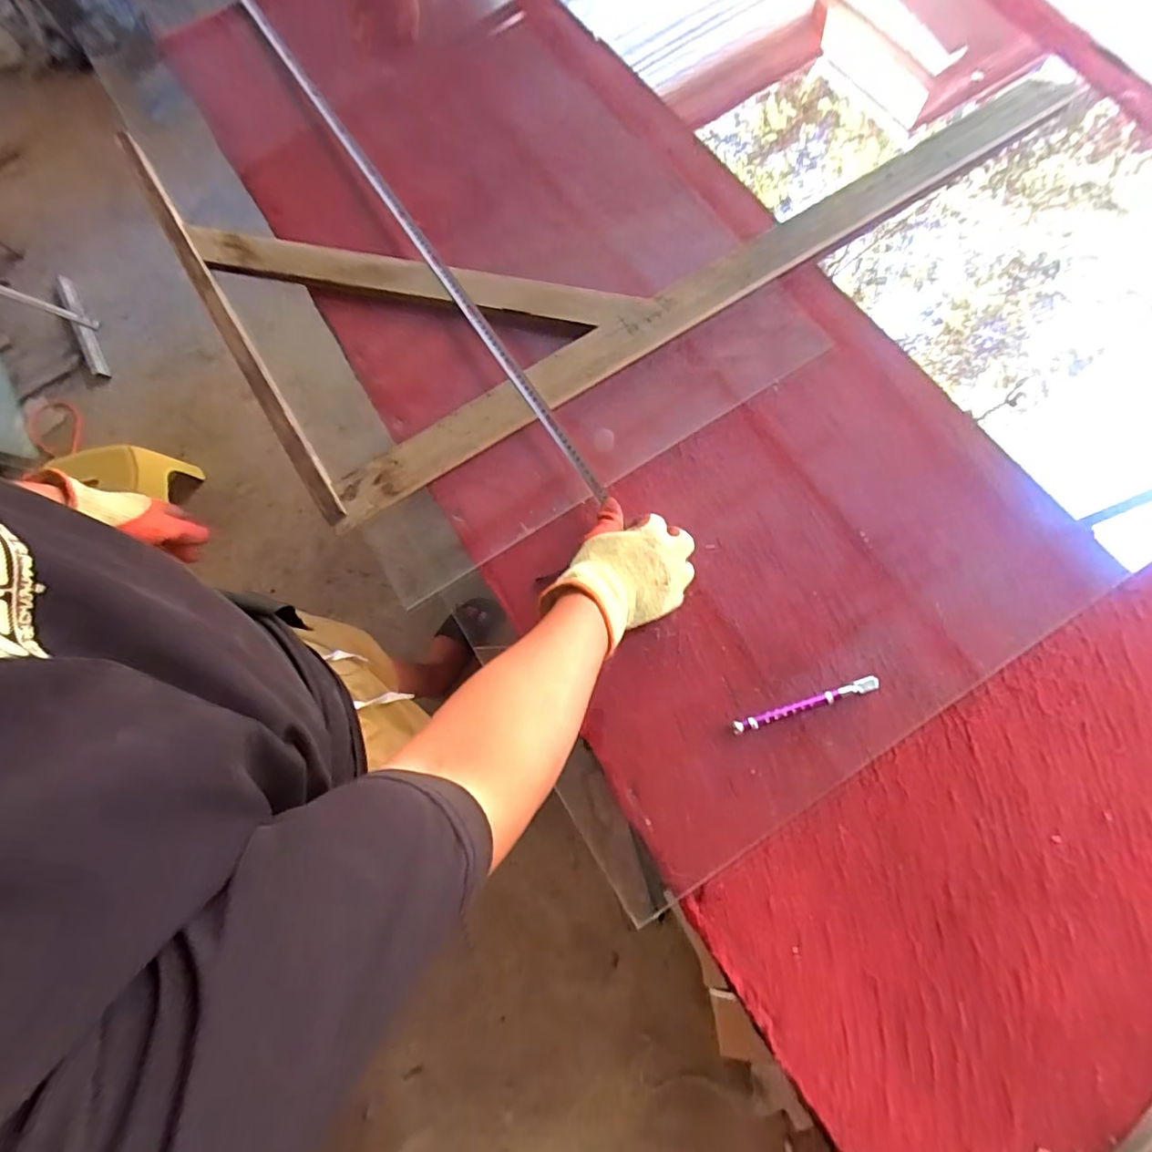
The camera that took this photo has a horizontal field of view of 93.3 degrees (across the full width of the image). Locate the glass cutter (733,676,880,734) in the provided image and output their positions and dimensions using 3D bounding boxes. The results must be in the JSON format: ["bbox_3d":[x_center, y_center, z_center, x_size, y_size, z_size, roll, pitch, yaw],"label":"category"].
[{"bbox_3d":[0.254,0.143,0.602,0.166,0.014,0.015,-17,76,-3],"label":"glass cutter"}]

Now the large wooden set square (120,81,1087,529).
[{"bbox_3d":[0.042,-0.639,0.812,1.217,0.034,0.670,-32,77,-7],"label":"large wooden set square"}]

